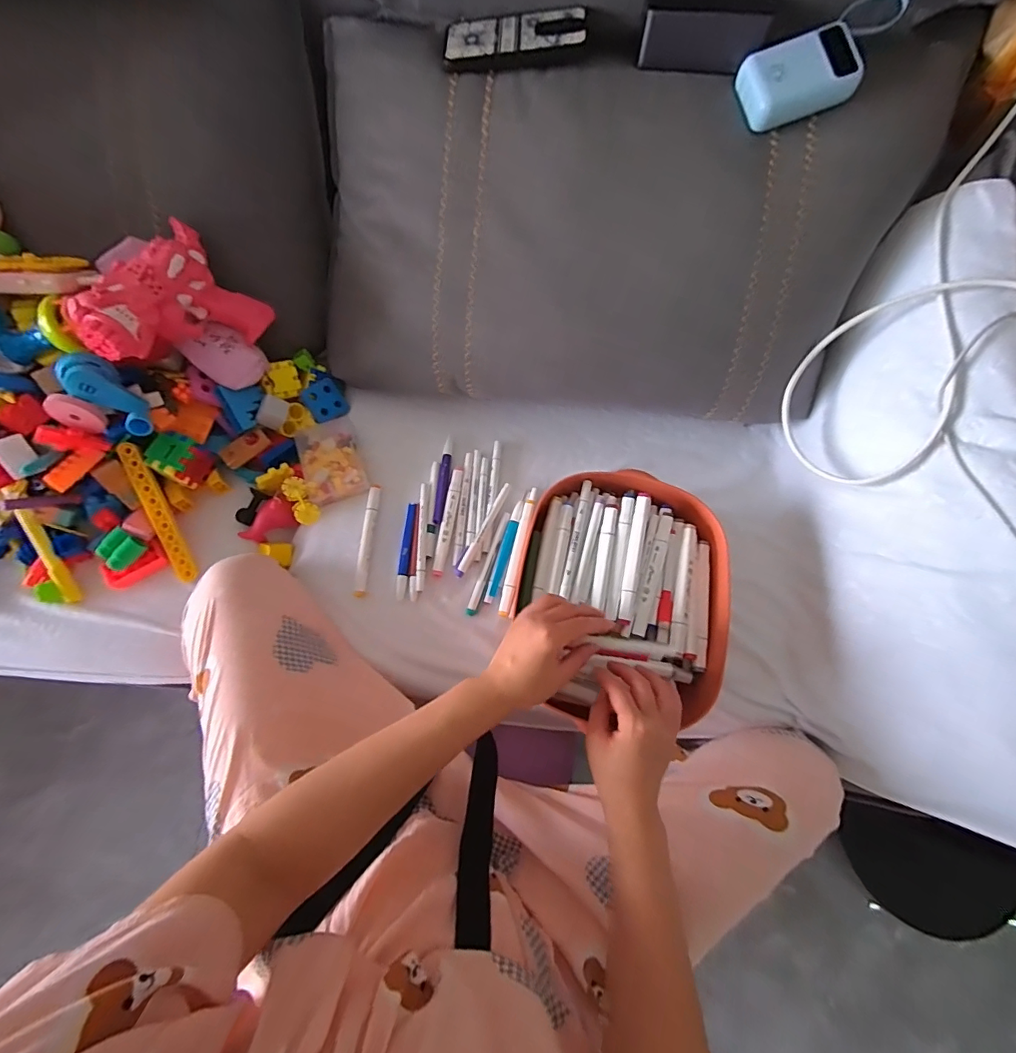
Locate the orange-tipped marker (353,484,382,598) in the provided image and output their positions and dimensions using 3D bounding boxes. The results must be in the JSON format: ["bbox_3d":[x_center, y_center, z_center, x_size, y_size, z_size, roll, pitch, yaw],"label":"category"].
[{"bbox_3d":[-0.182,0.016,0.615,0.018,0.011,0.150,3,74,-1],"label":"orange-tipped marker"}]

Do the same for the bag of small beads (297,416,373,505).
[{"bbox_3d":[-0.240,-0.092,0.644,0.079,0.020,0.117,-19,76,-7],"label":"bag of small beads"}]

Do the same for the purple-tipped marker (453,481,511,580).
[{"bbox_3d":[-0.032,0.002,0.620,0.012,0.011,0.139,26,75,5],"label":"purple-tipped marker"}]

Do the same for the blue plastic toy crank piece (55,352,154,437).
[{"bbox_3d":[-0.446,-0.147,0.535,0.050,0.036,0.107,-48,111,-13],"label":"blue plastic toy crank piece"}]

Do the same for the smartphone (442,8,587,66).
[{"bbox_3d":[0.009,-0.538,0.521,0.151,0.008,0.062,0,74,7],"label":"smartphone"}]

